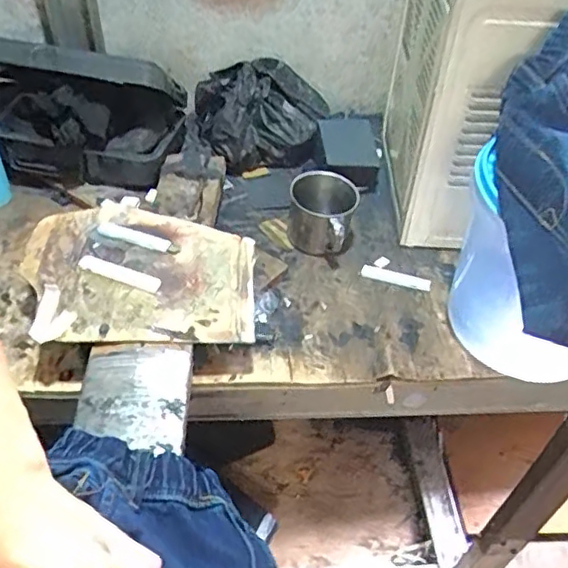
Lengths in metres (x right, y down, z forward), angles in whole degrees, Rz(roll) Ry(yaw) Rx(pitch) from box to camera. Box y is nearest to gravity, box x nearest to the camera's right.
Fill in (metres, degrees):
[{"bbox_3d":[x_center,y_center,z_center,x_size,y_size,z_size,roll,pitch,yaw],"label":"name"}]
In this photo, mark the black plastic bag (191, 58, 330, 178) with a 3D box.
[{"bbox_3d":[-0.027,-0.244,0.870,0.181,0.113,0.138,-15,48,-17],"label":"black plastic bag"}]

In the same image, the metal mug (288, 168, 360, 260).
[{"bbox_3d":[0.047,-0.086,0.758,0.083,0.071,0.088,2,45,-2],"label":"metal mug"}]

